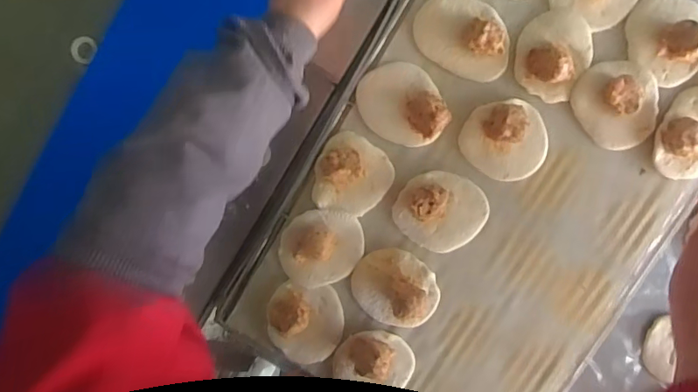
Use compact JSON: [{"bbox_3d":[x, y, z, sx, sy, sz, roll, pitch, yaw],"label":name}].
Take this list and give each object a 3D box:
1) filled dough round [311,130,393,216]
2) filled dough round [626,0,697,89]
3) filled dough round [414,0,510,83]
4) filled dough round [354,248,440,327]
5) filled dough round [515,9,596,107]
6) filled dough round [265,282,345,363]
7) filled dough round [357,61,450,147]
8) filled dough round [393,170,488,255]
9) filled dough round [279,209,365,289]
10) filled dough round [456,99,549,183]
[{"bbox_3d":[0.002,-0.019,0.563,0.084,0.035,0.086,0,96,1],"label":"filled dough round"},{"bbox_3d":[0.347,-0.169,0.537,0.084,0.025,0.099,-18,95,2],"label":"filled dough round"},{"bbox_3d":[0.126,-0.173,0.546,0.108,0.033,0.073,23,96,-2],"label":"filled dough round"},{"bbox_3d":[0.054,0.108,0.571,0.100,0.040,0.082,37,95,-3],"label":"filled dough round"},{"bbox_3d":[0.224,-0.153,0.543,0.077,0.035,0.091,28,95,-2],"label":"filled dough round"},{"bbox_3d":[-0.051,0.149,0.583,0.085,0.028,0.091,0,96,1],"label":"filled dough round"},{"bbox_3d":[0.058,-0.100,0.554,0.077,0.038,0.099,-42,94,4],"label":"filled dough round"},{"bbox_3d":[0.105,0.020,0.565,0.103,0.033,0.089,23,96,-2],"label":"filled dough round"},{"bbox_3d":[-0.032,0.062,0.568,0.091,0.035,0.087,0,96,1],"label":"filled dough round"},{"bbox_3d":[0.176,-0.062,0.554,0.092,0.035,0.084,0,96,1],"label":"filled dough round"}]

